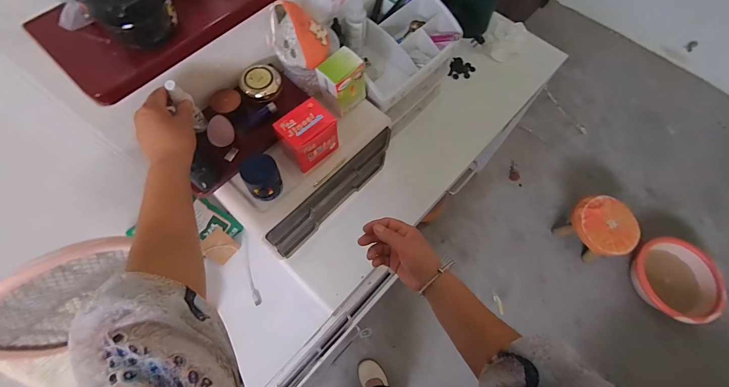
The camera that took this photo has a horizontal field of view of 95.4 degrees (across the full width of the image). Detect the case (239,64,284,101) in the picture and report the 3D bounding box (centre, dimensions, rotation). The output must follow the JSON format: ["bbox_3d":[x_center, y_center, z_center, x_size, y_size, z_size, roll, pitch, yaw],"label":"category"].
[{"bbox_3d":[-0.183,-0.194,0.584,0.070,0.029,0.060,1,68,-2],"label":"case"}]

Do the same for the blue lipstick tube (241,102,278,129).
[{"bbox_3d":[-0.182,-0.135,0.578,0.066,0.015,0.020,-33,73,-1],"label":"blue lipstick tube"}]

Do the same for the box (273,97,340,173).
[{"bbox_3d":[-0.095,-0.096,0.564,0.088,0.076,0.070,-42,75,-17],"label":"box"}]

